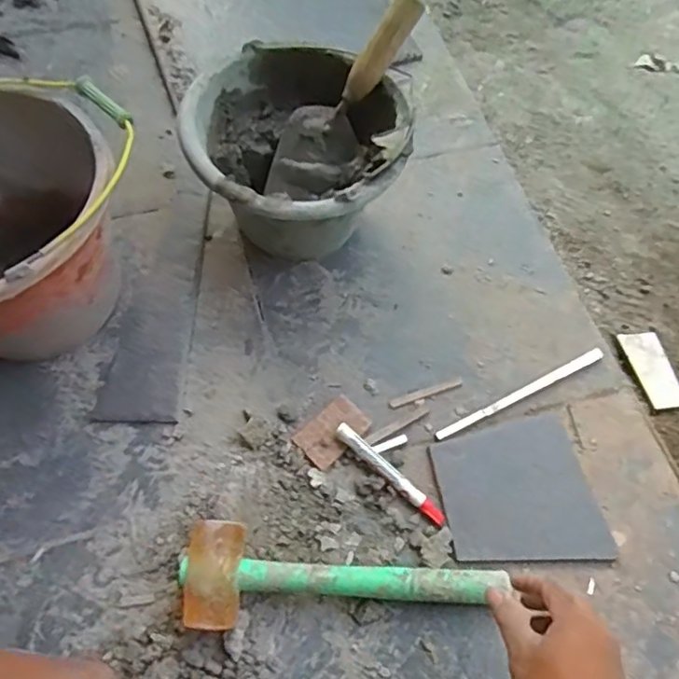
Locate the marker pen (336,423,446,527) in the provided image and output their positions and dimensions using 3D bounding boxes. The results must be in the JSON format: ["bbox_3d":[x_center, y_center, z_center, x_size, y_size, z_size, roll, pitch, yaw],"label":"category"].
[{"bbox_3d":[0.054,0.143,0.628,0.144,0.017,0.016,39,68,16],"label":"marker pen"}]

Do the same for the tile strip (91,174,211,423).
[{"bbox_3d":[-0.219,-0.062,0.733,0.088,0.007,0.343,3,63,-1],"label":"tile strip"}]

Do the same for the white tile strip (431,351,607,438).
[{"bbox_3d":[0.213,0.062,0.682,0.229,0.004,0.016,-25,66,-14],"label":"white tile strip"}]

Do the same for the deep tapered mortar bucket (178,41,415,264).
[{"bbox_3d":[-0.048,-0.205,0.715,0.240,0.170,0.240,0,64,0],"label":"deep tapered mortar bucket"}]

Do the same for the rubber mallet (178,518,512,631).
[{"bbox_3d":[-0.001,0.234,0.562,0.289,0.047,0.091,6,63,-4],"label":"rubber mallet"}]

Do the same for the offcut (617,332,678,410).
[{"bbox_3d":[0.401,0.037,0.752,0.062,0.009,0.104,-5,62,-17],"label":"offcut"}]

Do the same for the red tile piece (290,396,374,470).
[{"bbox_3d":[-0.007,0.101,0.651,0.078,0.009,0.052,-41,71,-20],"label":"red tile piece"}]

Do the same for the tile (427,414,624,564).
[{"bbox_3d":[0.190,0.167,0.630,0.160,0.007,0.151,-10,64,-8],"label":"tile"}]

